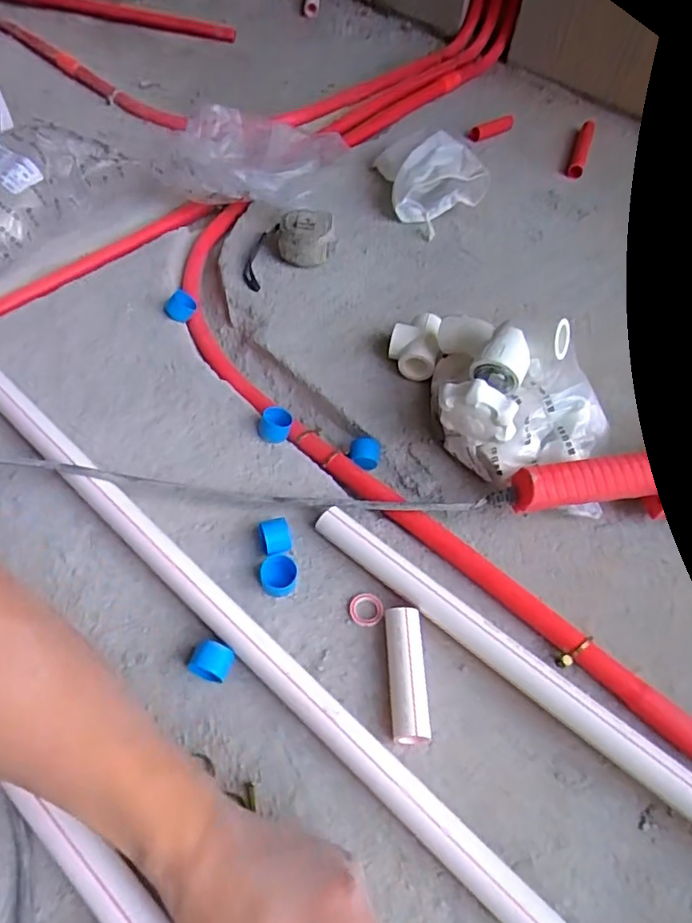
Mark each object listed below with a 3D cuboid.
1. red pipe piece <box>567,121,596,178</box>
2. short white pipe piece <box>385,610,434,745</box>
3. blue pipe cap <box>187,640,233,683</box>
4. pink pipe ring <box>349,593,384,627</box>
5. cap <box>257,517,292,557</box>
[{"bbox_3d":[0.339,-0.451,0.839,0.021,0.017,0.143,19,57,9],"label":"red pipe piece"},{"bbox_3d":[0.042,0.152,0.418,0.026,0.029,0.089,0,56,-4],"label":"short white pipe piece"},{"bbox_3d":[-0.095,0.143,0.415,0.026,0.026,0.024,15,57,7],"label":"blue pipe cap"},{"bbox_3d":[0.016,0.114,0.452,0.026,0.004,0.026,2,56,-2],"label":"pink pipe ring"},{"bbox_3d":[-0.056,0.061,0.466,0.024,0.020,0.028,-18,59,-15],"label":"cap"}]

